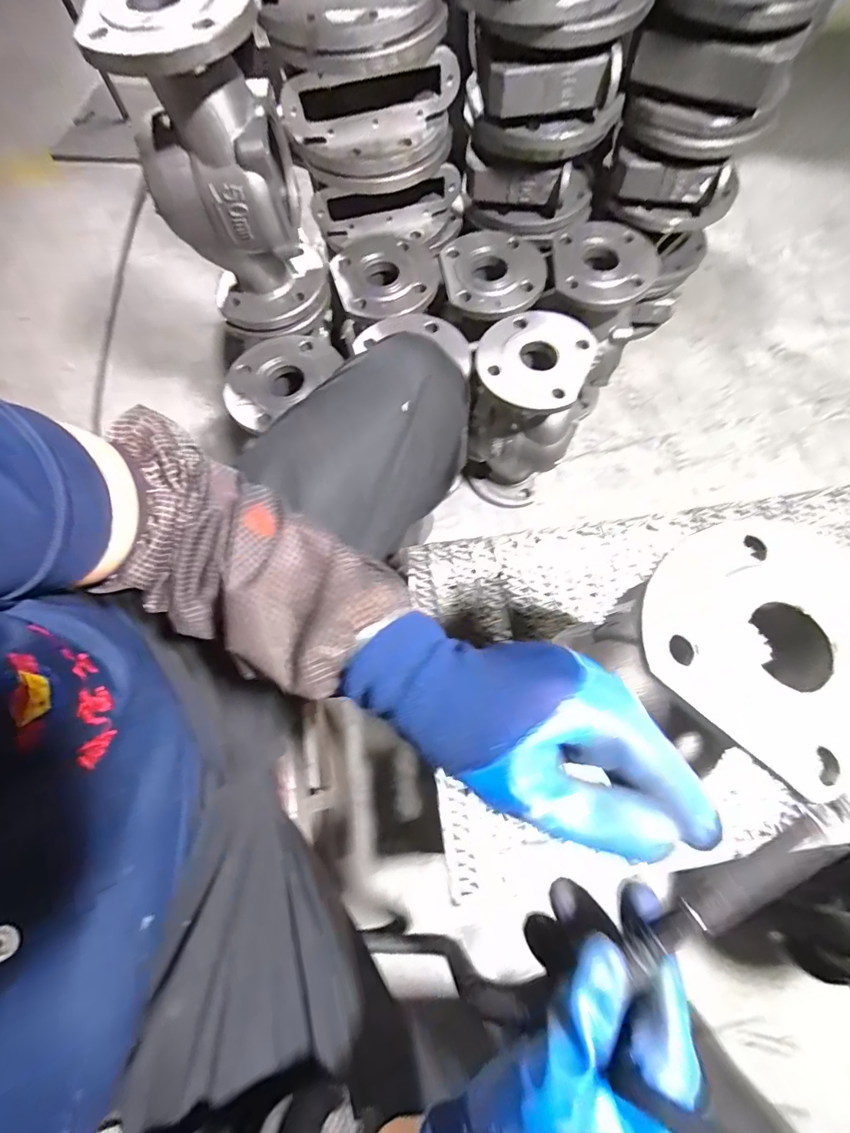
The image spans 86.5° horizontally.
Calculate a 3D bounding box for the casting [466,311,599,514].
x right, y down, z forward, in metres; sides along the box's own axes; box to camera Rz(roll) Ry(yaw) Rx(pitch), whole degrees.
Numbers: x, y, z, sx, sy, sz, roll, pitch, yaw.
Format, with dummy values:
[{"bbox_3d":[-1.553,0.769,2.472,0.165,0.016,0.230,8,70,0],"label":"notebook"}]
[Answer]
[{"bbox_3d":[0.153,-0.229,0.725,0.158,0.281,0.149,12,71,6],"label":"casting"}]

